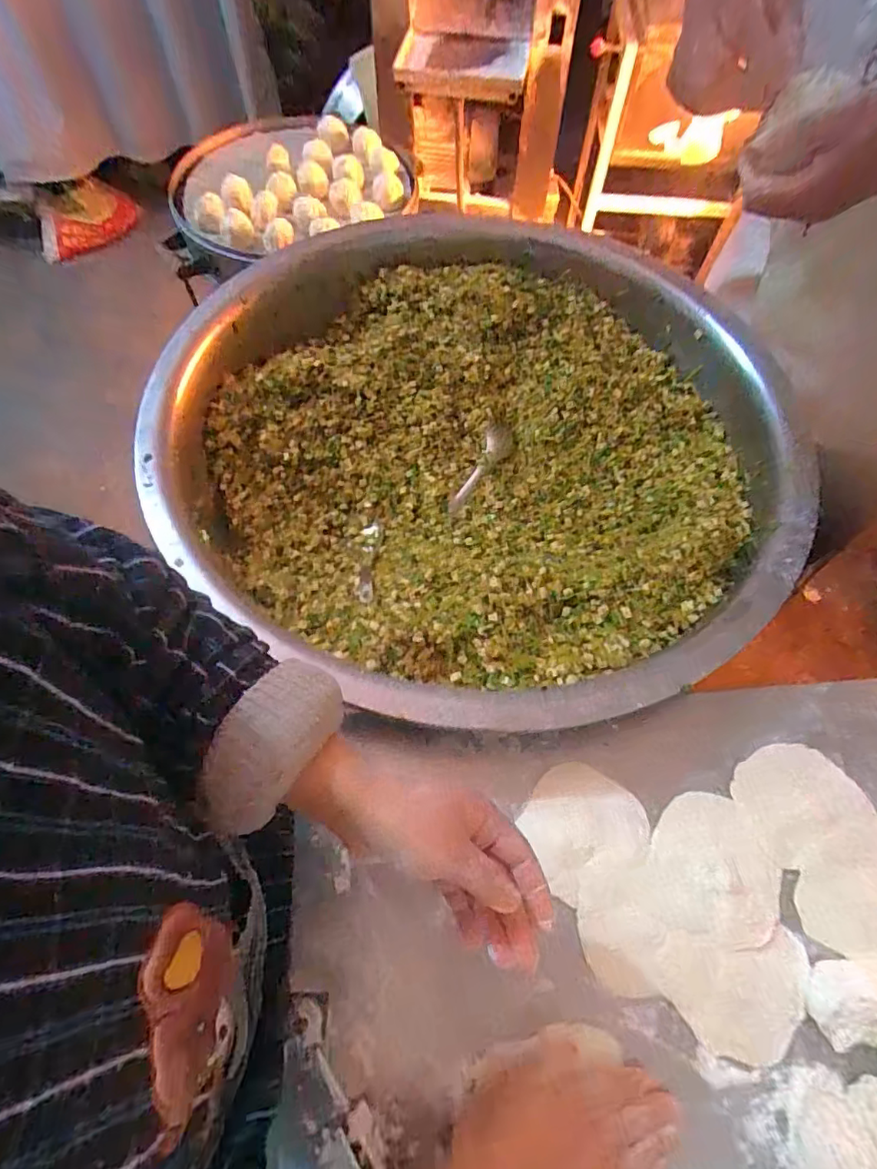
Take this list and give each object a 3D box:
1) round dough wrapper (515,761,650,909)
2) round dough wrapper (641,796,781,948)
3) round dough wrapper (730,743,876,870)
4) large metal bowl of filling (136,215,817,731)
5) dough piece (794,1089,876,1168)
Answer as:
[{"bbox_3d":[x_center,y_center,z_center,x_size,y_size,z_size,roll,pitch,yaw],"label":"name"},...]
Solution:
[{"bbox_3d":[0.123,0.204,0.457,0.099,0.012,0.091,1,63,-1],"label":"round dough wrapper"},{"bbox_3d":[0.228,0.233,0.441,0.104,0.013,0.111,1,63,-1],"label":"round dough wrapper"},{"bbox_3d":[0.319,0.189,0.471,0.110,0.005,0.092,-14,64,-9],"label":"round dough wrapper"},{"bbox_3d":[0.044,-0.194,0.668,0.704,0.147,0.695,1,63,-1],"label":"large metal bowl of filling"},{"bbox_3d":[0.269,0.387,0.364,0.051,0.021,0.059,-13,64,-8],"label":"dough piece"}]

